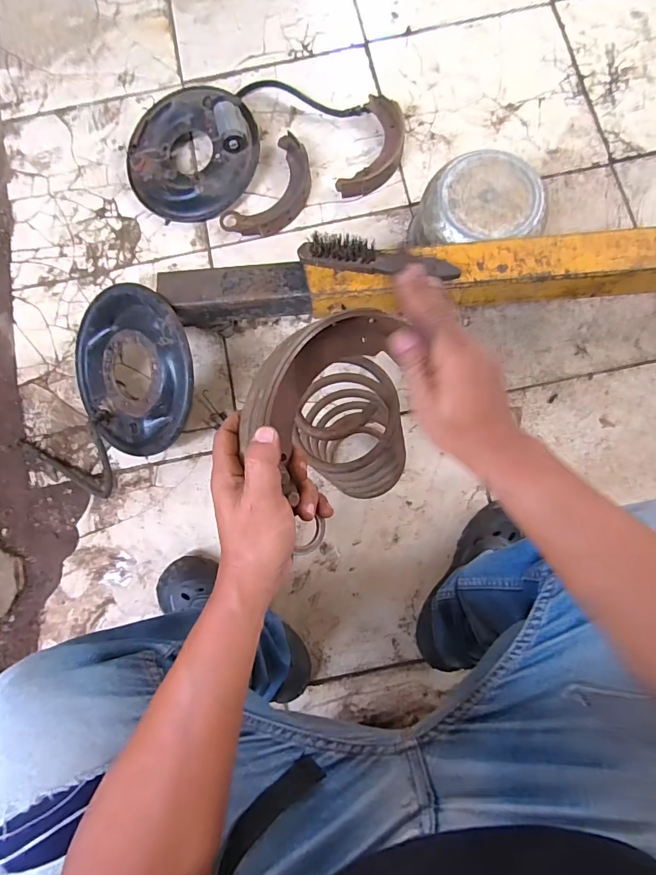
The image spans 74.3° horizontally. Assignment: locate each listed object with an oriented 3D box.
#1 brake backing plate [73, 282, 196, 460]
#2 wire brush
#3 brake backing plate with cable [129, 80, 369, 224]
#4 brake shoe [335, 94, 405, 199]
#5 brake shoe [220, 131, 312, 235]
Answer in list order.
[{"bbox_3d":[-0.316,-0.110,0.710,0.265,0.036,0.273,5,102,27],"label":"brake backing plate"},{"bbox_3d":[0.073,-0.257,0.621,0.227,0.034,0.036,8,82,-1],"label":"wire brush"},{"bbox_3d":[-0.186,-0.620,0.855,0.467,0.080,0.250,-35,81,-3],"label":"brake backing plate with cable"},{"bbox_3d":[0.095,-0.572,0.855,0.103,0.037,0.219,20,83,6],"label":"brake shoe"},{"bbox_3d":[-0.105,-0.478,0.852,0.116,0.032,0.217,37,85,8],"label":"brake shoe"}]

